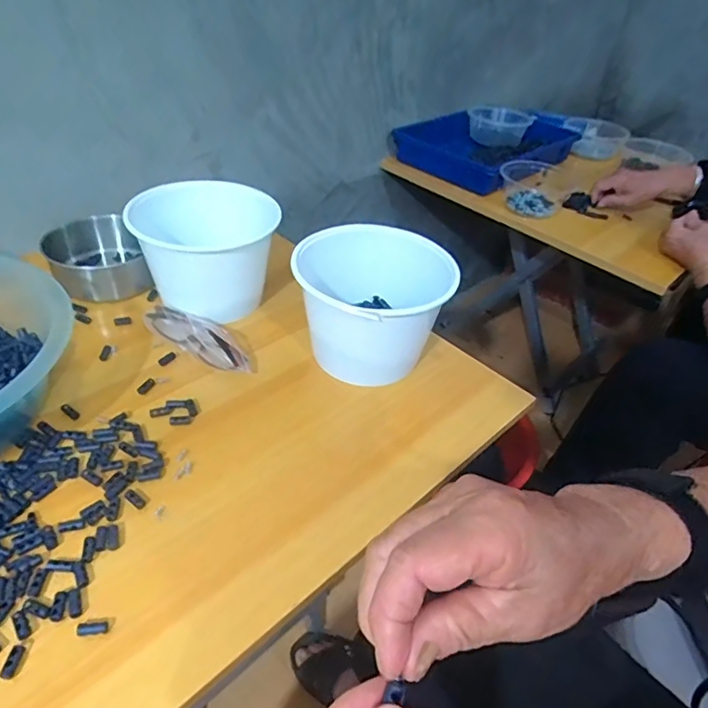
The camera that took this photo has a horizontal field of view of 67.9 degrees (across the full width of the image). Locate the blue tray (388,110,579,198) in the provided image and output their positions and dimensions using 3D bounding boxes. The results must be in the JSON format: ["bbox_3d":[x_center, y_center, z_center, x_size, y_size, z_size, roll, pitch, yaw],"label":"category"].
[{"bbox_3d":[0.268,-0.424,1.050,0.232,0.091,0.347,33,45,28],"label":"blue tray"}]

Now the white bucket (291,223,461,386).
[{"bbox_3d":[0.015,-0.045,0.565,0.154,0.128,0.154,4,39,-3],"label":"white bucket"}]

